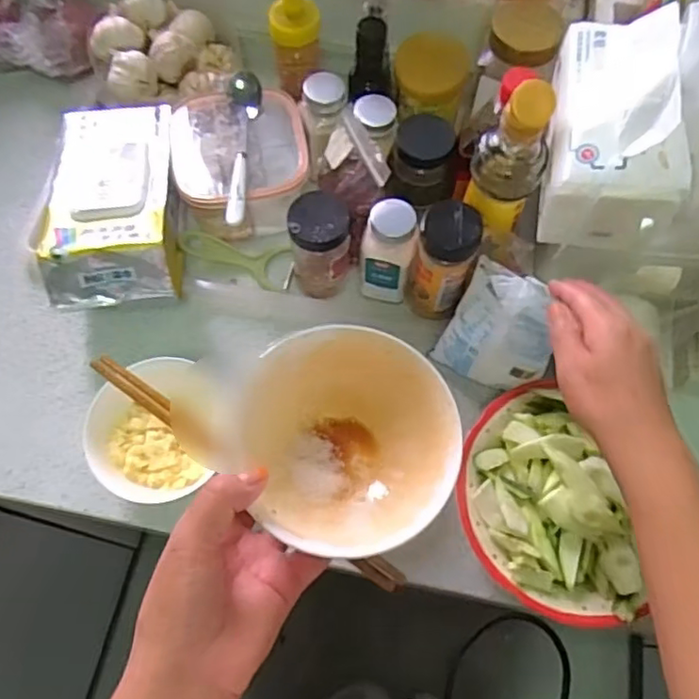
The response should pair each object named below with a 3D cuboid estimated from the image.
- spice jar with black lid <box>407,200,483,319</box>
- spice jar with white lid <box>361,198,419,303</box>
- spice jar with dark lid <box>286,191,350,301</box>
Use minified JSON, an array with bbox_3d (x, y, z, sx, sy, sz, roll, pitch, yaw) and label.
[{"bbox_3d":[0.089,-0.083,0.589,0.053,0.126,0.057,0,68,-1],"label":"spice jar with black lid"},{"bbox_3d":[0.039,-0.092,0.607,0.055,0.115,0.053,9,68,3],"label":"spice jar with white lid"},{"bbox_3d":[-0.028,-0.101,0.613,0.055,0.113,0.058,0,68,-1],"label":"spice jar with dark lid"}]

